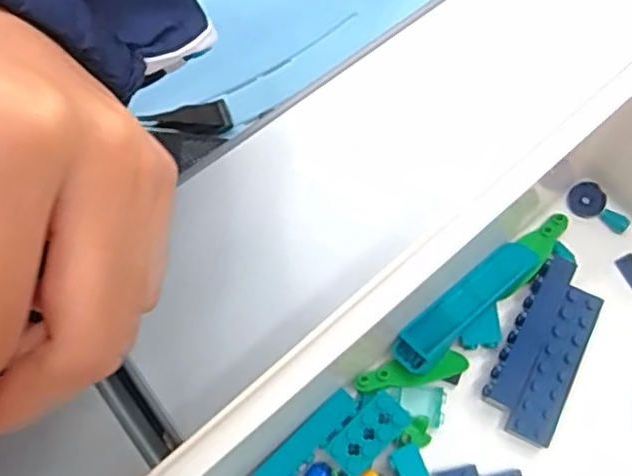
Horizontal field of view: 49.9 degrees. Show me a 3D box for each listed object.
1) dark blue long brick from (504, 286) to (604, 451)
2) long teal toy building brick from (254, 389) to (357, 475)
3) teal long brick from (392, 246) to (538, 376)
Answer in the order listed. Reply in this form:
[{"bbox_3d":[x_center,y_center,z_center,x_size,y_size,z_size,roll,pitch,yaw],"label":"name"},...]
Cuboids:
[{"bbox_3d":[0.095,0.051,0.268,0.017,0.008,0.062,27,78,9],"label":"dark blue long brick"},{"bbox_3d":[-0.009,0.084,0.259,0.063,0.005,0.010,-43,78,-9],"label":"long teal toy building brick"},{"bbox_3d":[0.060,0.026,0.270,0.070,0.015,0.017,-43,78,-9],"label":"teal long brick"}]

